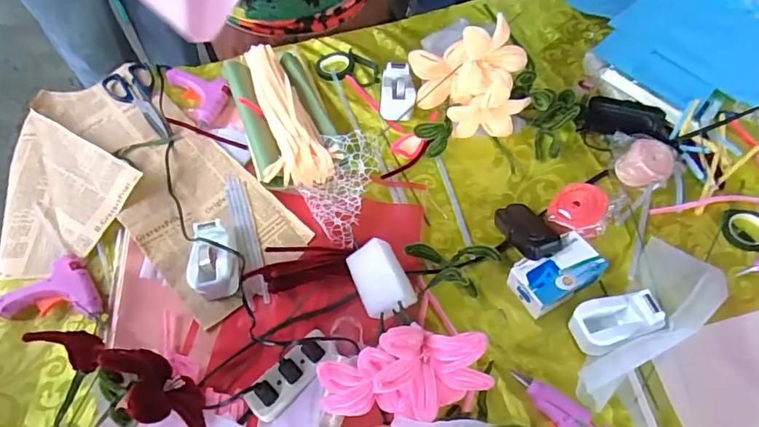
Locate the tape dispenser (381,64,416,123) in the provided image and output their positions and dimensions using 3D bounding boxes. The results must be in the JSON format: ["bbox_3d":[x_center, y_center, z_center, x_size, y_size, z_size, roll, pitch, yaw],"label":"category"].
[{"bbox_3d":[0.031,-0.198,0.818,0.057,0.039,0.104,2,54,4],"label":"tape dispenser"}]

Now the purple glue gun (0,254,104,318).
[{"bbox_3d":[-0.417,0.091,0.638,0.128,0.022,0.080,-2,54,1],"label":"purple glue gun"}]

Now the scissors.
[{"bbox_3d":[-0.387,-0.182,0.818,0.078,0.013,0.182,-33,59,-20],"label":"scissors"}]

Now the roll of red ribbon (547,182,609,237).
[{"bbox_3d":[0.271,-0.004,0.672,0.073,0.035,0.073,-8,65,17],"label":"roll of red ribbon"}]

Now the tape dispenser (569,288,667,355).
[{"bbox_3d":[0.282,0.130,0.602,0.100,0.049,0.062,-19,57,-13],"label":"tape dispenser"}]

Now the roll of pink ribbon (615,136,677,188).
[{"bbox_3d":[0.373,-0.068,0.700,0.066,0.057,0.060,-1,54,2],"label":"roll of pink ribbon"}]

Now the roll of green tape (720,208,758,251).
[{"bbox_3d":[0.509,0.020,0.685,0.063,0.017,0.068,-1,54,2],"label":"roll of green tape"}]

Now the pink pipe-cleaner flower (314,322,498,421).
[{"bbox_3d":[0.026,0.166,0.496,0.161,0.110,0.075,-16,57,-11],"label":"pink pipe-cleaner flower"}]

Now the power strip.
[{"bbox_3d":[-0.101,0.184,0.575,0.048,0.032,0.115,35,62,21],"label":"power strip"}]

